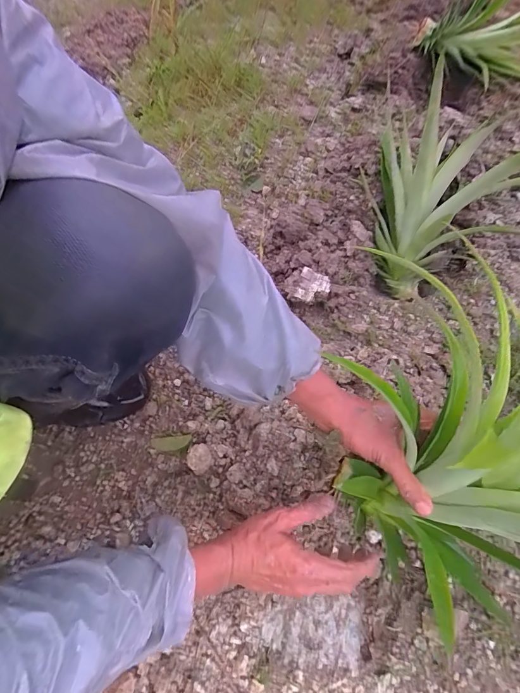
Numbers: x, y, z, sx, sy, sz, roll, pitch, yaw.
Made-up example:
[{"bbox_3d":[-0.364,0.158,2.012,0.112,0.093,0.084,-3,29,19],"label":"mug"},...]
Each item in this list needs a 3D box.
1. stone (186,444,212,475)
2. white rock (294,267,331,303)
[{"bbox_3d":[-0.086,0.163,0.517,0.037,0.022,0.037,1,67,-3],"label":"stone"},{"bbox_3d":[0.087,-0.096,0.581,0.049,0.030,0.048,19,67,5],"label":"white rock"}]

